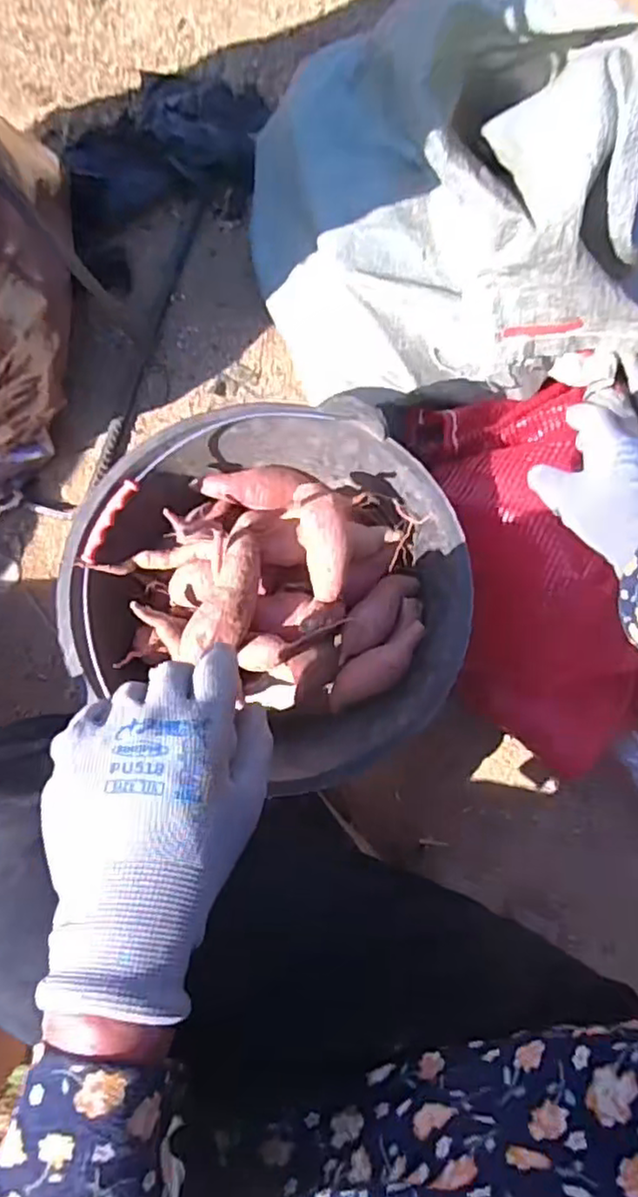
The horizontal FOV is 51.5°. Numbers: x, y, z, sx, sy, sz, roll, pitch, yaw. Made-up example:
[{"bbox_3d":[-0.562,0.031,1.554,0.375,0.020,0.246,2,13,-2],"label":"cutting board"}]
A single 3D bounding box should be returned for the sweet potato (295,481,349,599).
[{"bbox_3d":[0.004,-0.044,0.520,0.036,0.035,0.090,-8,100,-2],"label":"sweet potato"}]

